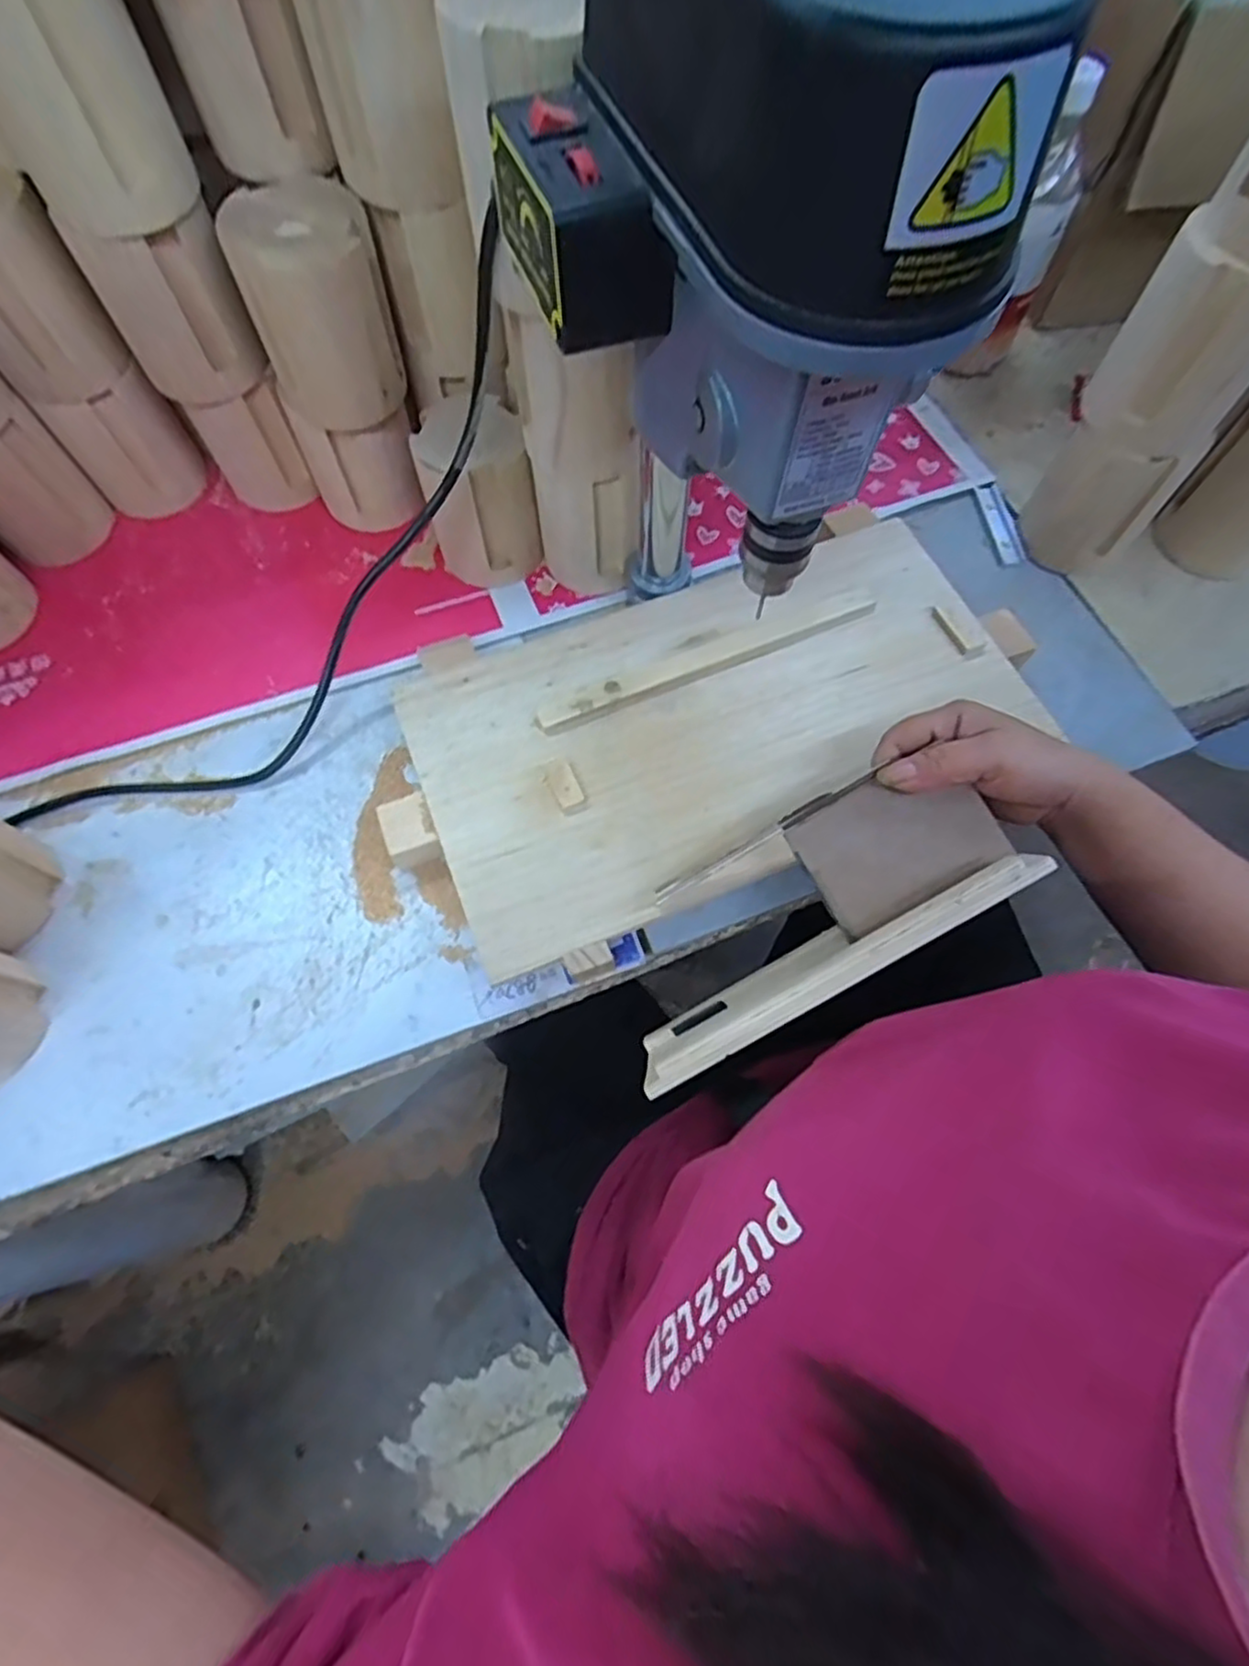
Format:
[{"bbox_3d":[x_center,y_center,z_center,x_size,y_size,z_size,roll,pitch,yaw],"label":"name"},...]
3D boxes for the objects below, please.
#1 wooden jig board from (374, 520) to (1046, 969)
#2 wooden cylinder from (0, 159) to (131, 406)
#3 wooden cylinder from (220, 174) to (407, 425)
[{"bbox_3d":[0.059,-0.086,0.462,0.378,0.022,0.229,-22,71,-9],"label":"wooden jig board"},{"bbox_3d":[-0.373,-0.335,0.436,0.074,0.097,0.068,-32,72,-13],"label":"wooden cylinder"},{"bbox_3d":[-0.185,-0.317,0.434,0.077,0.110,0.071,0,68,-1],"label":"wooden cylinder"}]

